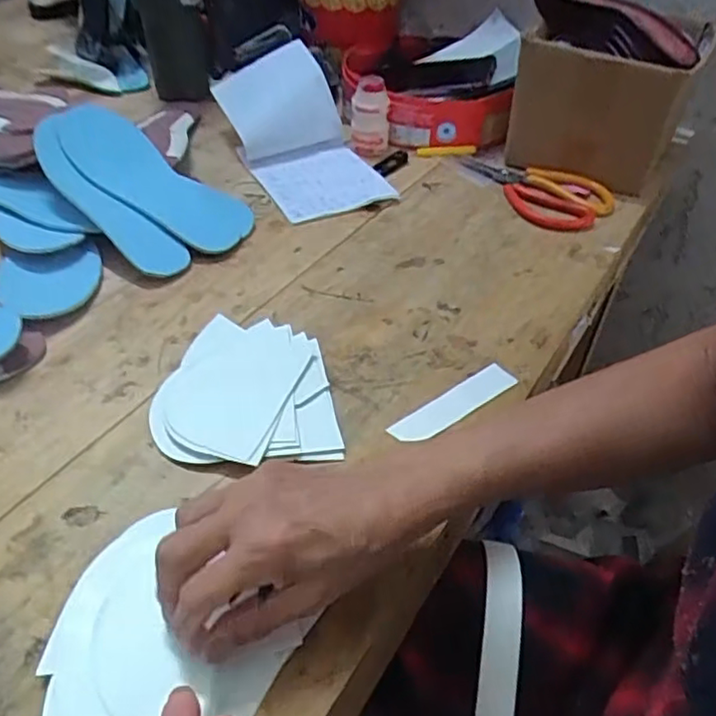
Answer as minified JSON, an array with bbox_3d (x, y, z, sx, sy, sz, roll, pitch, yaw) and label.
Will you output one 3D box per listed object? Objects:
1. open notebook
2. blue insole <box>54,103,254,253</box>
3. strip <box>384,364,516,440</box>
[{"bbox_3d":[-0.069,-0.276,0.754,0.135,0.083,0.269,-17,48,-18],"label":"open notebook"},{"bbox_3d":[-0.207,-0.183,0.643,0.211,0.022,0.085,36,49,-1],"label":"blue insole"},{"bbox_3d":[0.075,0.035,0.490,0.112,0.004,0.027,-29,58,-26],"label":"strip"}]

